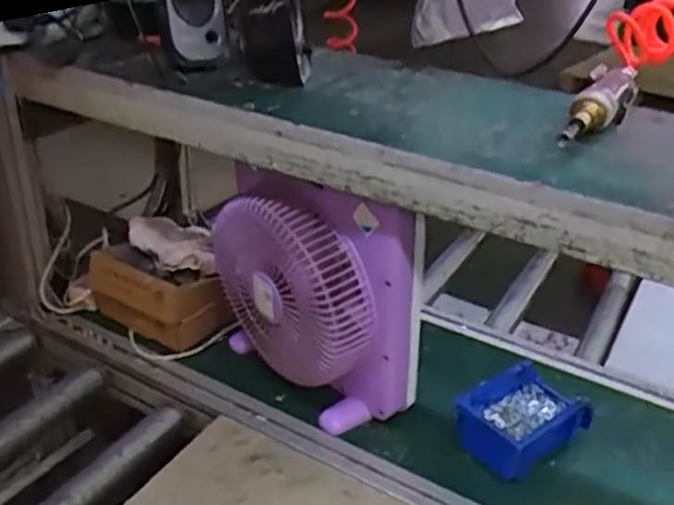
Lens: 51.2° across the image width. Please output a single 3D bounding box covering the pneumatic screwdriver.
[{"bbox_3d":[0.272,-0.150,0.727,0.049,0.039,0.213,17,32,23],"label":"pneumatic screwdriver"}]

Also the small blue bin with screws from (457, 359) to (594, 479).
[{"bbox_3d":[0.230,0.209,0.876,0.160,0.071,0.108,-21,37,-36],"label":"small blue bin with screws"}]

